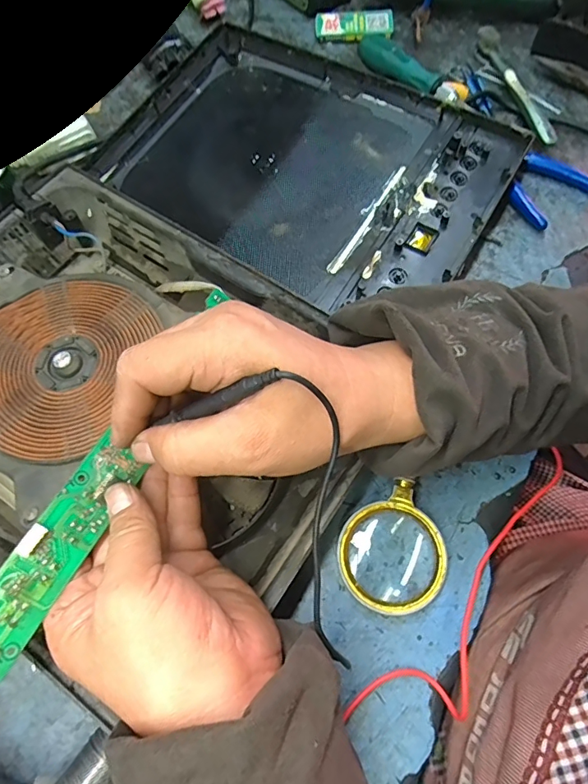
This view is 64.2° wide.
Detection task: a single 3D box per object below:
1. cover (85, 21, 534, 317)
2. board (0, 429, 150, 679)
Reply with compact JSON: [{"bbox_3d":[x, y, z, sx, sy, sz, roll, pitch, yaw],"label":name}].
[{"bbox_3d":[0.003,-0.212,0.427,0.346,0.022,0.267,31,73,13],"label":"cover"},{"bbox_3d":[-0.120,0.079,0.236,0.030,0.007,0.116,37,64,-12],"label":"board"}]

